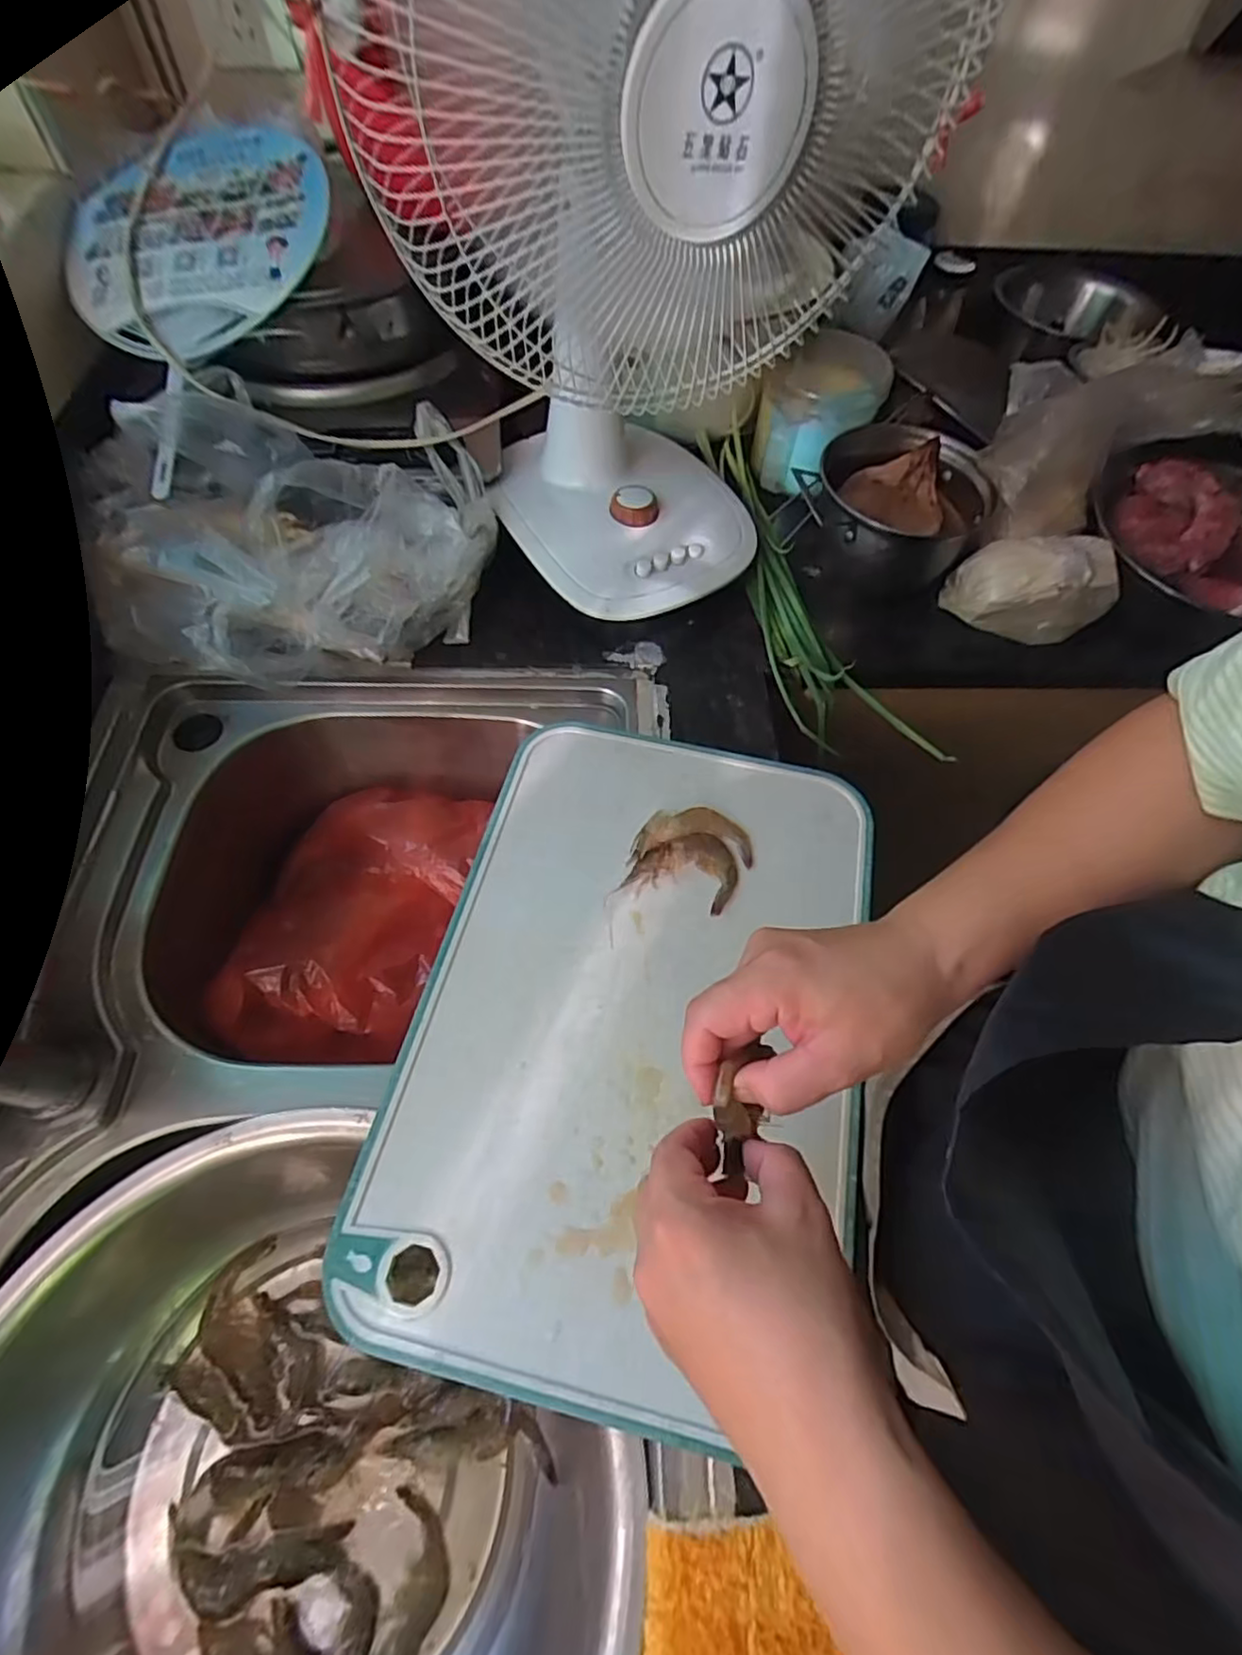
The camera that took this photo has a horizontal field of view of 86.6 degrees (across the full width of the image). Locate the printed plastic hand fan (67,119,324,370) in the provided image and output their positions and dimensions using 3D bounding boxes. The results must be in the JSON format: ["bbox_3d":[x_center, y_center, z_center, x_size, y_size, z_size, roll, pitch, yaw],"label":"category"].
[{"bbox_3d":[-0.338,-0.470,0.522,0.198,0.012,0.209,-1,83,8],"label":"printed plastic hand fan"}]

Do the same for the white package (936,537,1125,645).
[{"bbox_3d":[0.366,-0.210,0.586,0.132,0.083,0.051,4,60,-1],"label":"white package"}]

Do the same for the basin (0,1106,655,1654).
[{"bbox_3d":[-0.190,0.366,0.336,0.345,0.103,0.317,0,60,0],"label":"basin"}]

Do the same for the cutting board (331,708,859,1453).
[{"bbox_3d":[0.013,0.110,0.419,0.270,0.016,0.402,11,60,6],"label":"cutting board"}]

